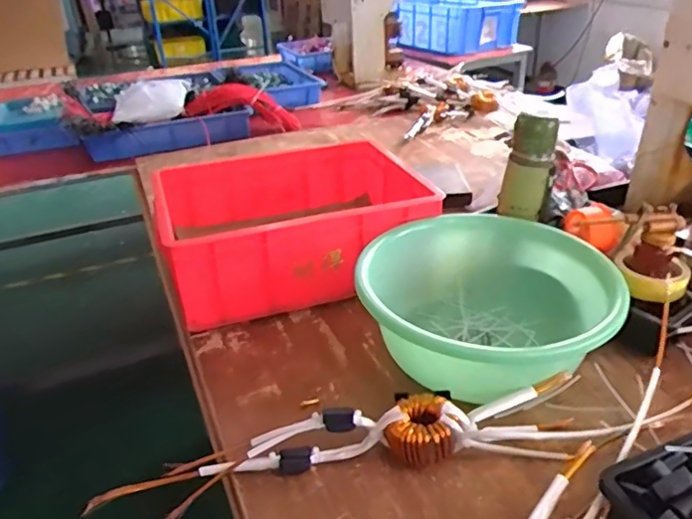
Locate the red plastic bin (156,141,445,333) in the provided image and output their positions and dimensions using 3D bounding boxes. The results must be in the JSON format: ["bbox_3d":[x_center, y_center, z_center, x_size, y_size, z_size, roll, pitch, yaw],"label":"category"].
[{"bbox_3d":[-0.072,-0.063,0.904,0.411,0.137,0.303,-9,30,-12],"label":"red plastic bin"}]

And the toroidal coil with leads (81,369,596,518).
[{"bbox_3d":[0.002,0.190,0.591,0.520,0.059,0.084,-4,30,-4],"label":"toroidal coil with leads"}]

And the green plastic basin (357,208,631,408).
[{"bbox_3d":[0.167,0.056,0.718,0.285,0.122,0.311,-2,30,1],"label":"green plastic basin"}]

